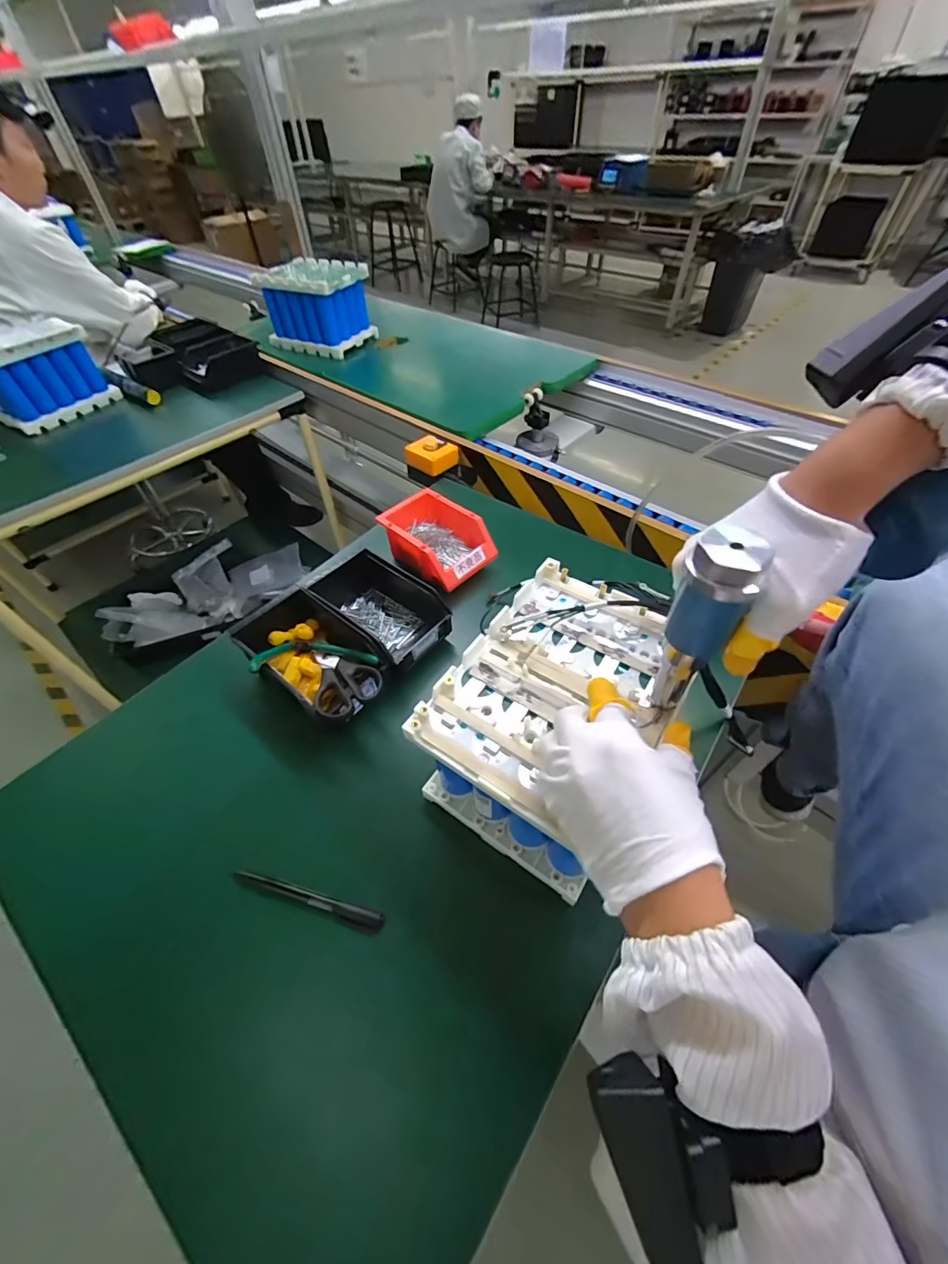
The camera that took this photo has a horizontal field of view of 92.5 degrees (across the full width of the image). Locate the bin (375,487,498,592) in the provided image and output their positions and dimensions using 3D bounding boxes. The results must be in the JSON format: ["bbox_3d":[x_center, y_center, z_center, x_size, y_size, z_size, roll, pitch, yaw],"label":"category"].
[{"bbox_3d":[-0.057,-0.140,0.695,0.168,0.071,0.112,36,61,26],"label":"bin"}]

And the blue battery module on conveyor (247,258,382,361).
[{"bbox_3d":[-0.433,-0.911,1.271,0.231,0.165,0.202,21,55,18],"label":"blue battery module on conveyor"}]

